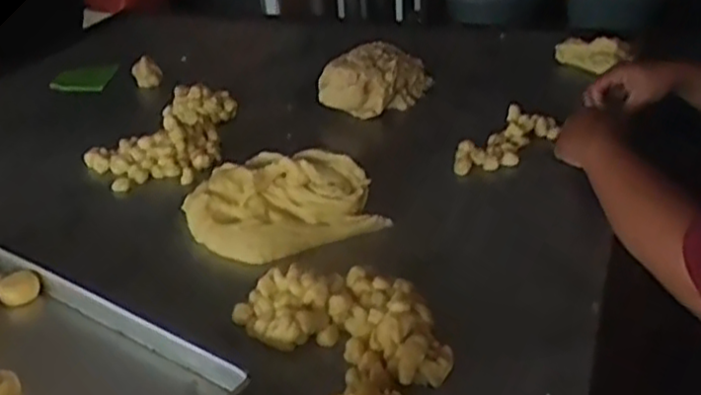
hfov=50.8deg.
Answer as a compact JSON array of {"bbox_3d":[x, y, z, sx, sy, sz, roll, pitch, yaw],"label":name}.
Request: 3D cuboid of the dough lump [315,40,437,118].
[{"bbox_3d":[0.043,-0.187,1.197,0.184,0.089,0.110,-25,36,-33],"label":"dough lump"}]

